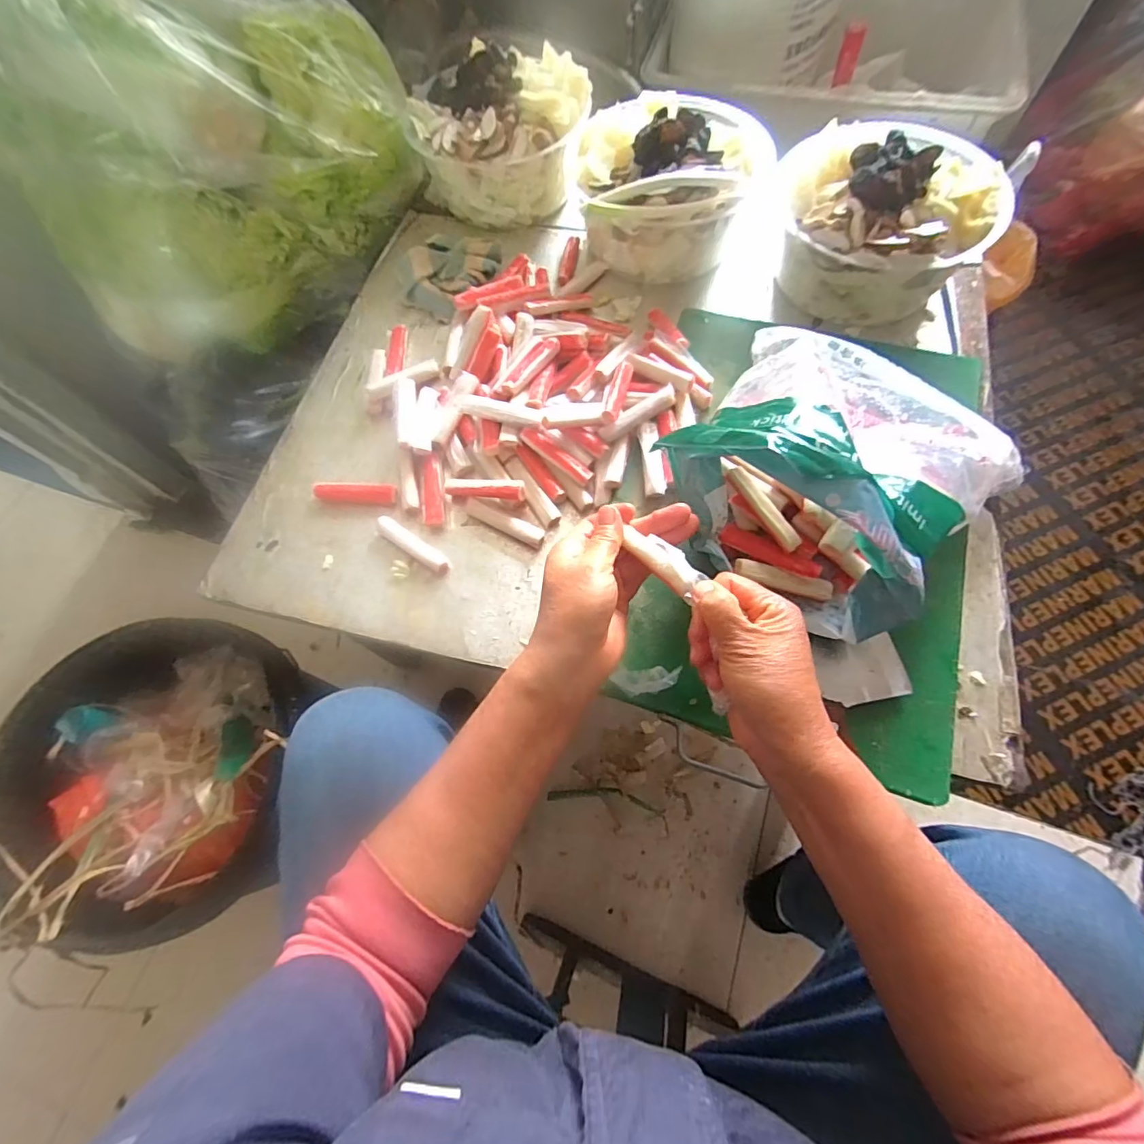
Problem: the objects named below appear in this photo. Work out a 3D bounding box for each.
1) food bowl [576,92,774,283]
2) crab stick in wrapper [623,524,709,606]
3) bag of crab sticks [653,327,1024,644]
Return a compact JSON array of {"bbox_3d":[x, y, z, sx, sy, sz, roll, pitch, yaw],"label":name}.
[{"bbox_3d":[0.120,-0.460,0.623,0.207,0.125,0.189,-1,68,3],"label":"food bowl"},{"bbox_3d":[0.066,-0.009,0.373,0.022,0.011,0.065,-41,63,-13],"label":"crab stick in wrapper"},{"bbox_3d":[0.223,-0.108,0.435,0.238,0.127,0.249,39,75,17],"label":"bag of crab sticks"}]

